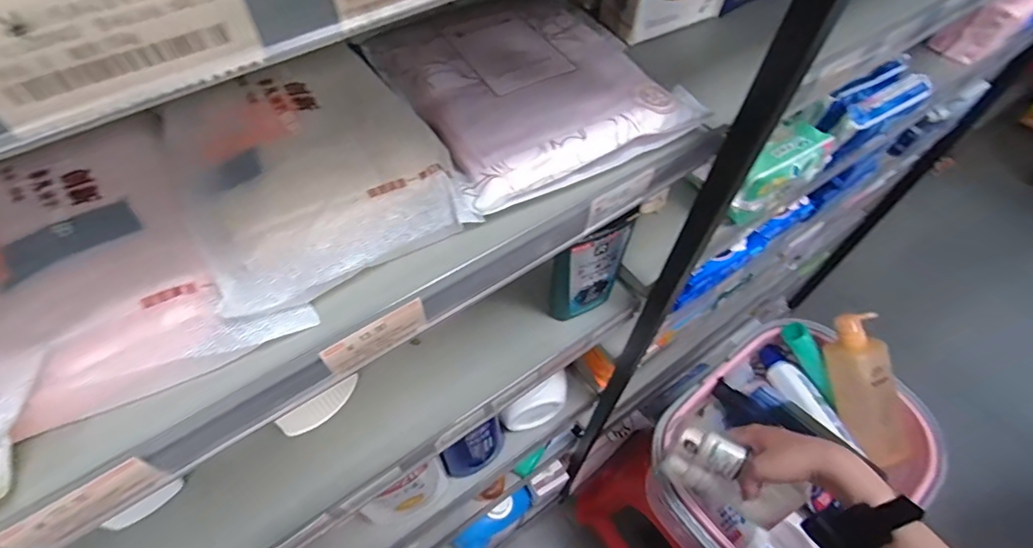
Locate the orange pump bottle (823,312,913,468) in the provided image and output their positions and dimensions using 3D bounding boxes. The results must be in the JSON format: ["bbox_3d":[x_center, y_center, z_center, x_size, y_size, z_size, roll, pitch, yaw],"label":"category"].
[{"bbox_3d":[0.533,0.174,0.776,0.056,0.074,0.230,-11,87,-10],"label":"orange pump bottle"}]

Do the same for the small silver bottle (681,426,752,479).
[{"bbox_3d":[0.226,0.203,0.589,0.066,0.028,0.033,27,59,15],"label":"small silver bottle"}]

